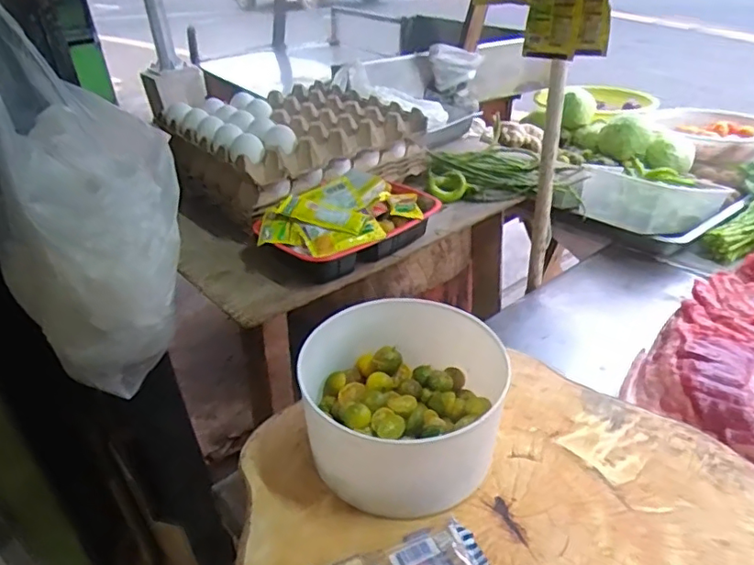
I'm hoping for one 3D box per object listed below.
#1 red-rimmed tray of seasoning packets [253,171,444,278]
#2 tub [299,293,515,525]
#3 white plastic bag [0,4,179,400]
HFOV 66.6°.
[{"bbox_3d":[-0.034,-0.078,0.695,0.216,0.068,0.134,-30,41,-33],"label":"red-rimmed tray of seasoning packets"},{"bbox_3d":[0.022,0.102,0.488,0.161,0.096,0.171,-5,34,-1],"label":"tub"},{"bbox_3d":[-0.344,-0.103,0.654,0.193,0.451,0.174,-24,-4,-27],"label":"white plastic bag"}]

